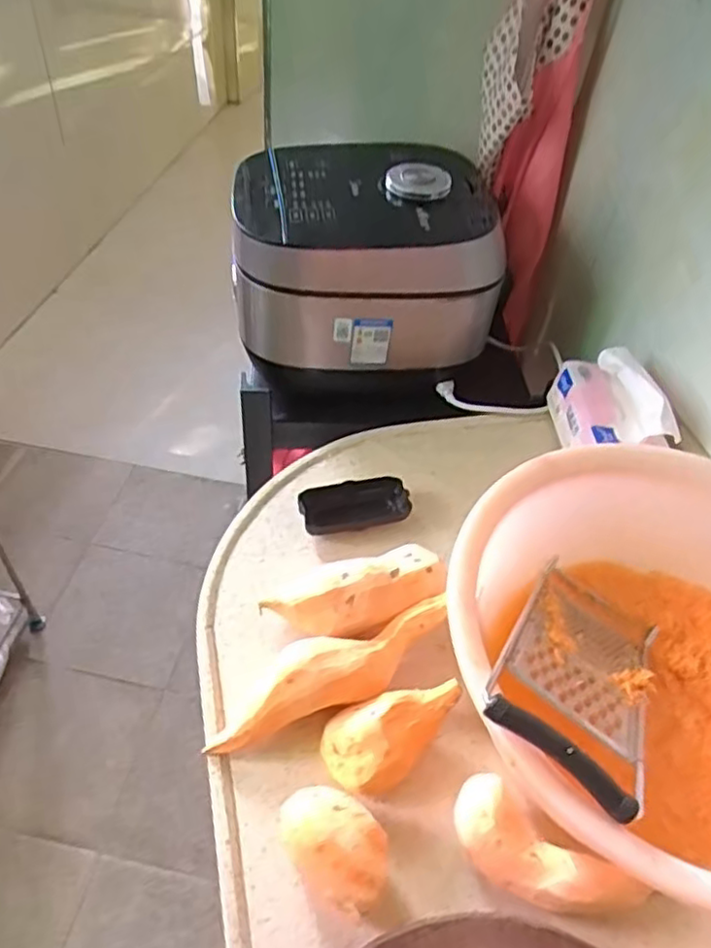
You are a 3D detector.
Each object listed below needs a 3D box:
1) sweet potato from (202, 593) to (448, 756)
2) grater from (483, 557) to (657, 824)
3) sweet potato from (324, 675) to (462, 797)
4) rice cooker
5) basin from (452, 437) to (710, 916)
[{"bbox_3d":[-0.019,0.157,0.535,0.204,0.045,0.054,-14,52,-19],"label":"sweet potato"},{"bbox_3d":[0.174,0.144,0.511,0.110,0.023,0.267,29,21,18],"label":"grater"},{"bbox_3d":[0.031,0.204,0.513,0.110,0.046,0.059,-9,50,-15],"label":"sweet potato"},{"bbox_3d":[0.023,-0.275,0.839,0.327,0.222,0.297,0,49,-7],"label":"rice cooker"},{"bbox_3d":[0.240,0.154,0.516,0.341,0.144,0.329,4,48,-4],"label":"basin"}]

